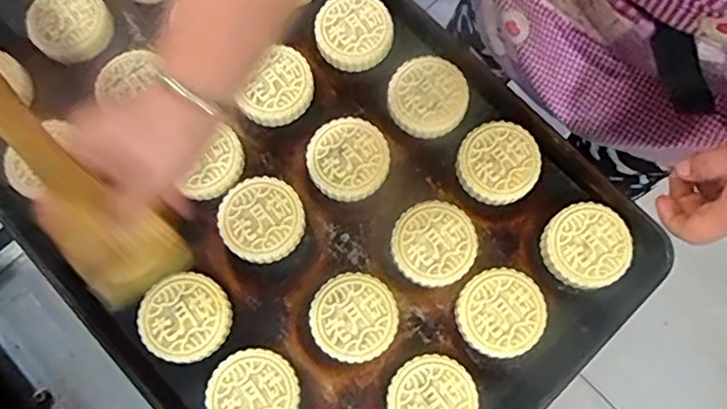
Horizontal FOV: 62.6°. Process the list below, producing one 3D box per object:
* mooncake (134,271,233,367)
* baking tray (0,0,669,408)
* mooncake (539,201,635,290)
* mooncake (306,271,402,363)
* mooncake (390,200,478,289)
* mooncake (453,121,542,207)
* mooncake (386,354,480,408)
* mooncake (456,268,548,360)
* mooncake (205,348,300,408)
[{"bbox_3d":[-0.145,0.093,0.489,0.070,0.019,0.068,0,74,-2],"label":"mooncake"},{"bbox_3d":[-0.078,-0.031,0.525,0.398,0.042,0.585,-42,80,-12],"label":"baking tray"},{"bbox_3d":[0.189,0.036,0.513,0.070,0.029,0.068,0,74,-2],"label":"mooncake"},{"bbox_3d":[-0.008,0.094,0.497,0.070,0.026,0.069,-41,79,-12],"label":"mooncake"},{"bbox_3d":[0.059,0.034,0.512,0.068,0.025,0.069,0,74,-2],"label":"mooncake"},{"bbox_3d":[0.117,-0.037,0.527,0.069,0.025,0.070,0,74,-2],"label":"mooncake"},{"bbox_3d":[0.054,0.157,0.478,0.068,0.028,0.067,-39,79,-11],"label":"mooncake"},{"bbox_3d":[0.112,0.091,0.497,0.070,0.029,0.068,0,74,-2],"label":"mooncake"},{"bbox_3d":[-0.088,0.153,0.479,0.070,0.024,0.069,0,74,-2],"label":"mooncake"}]

